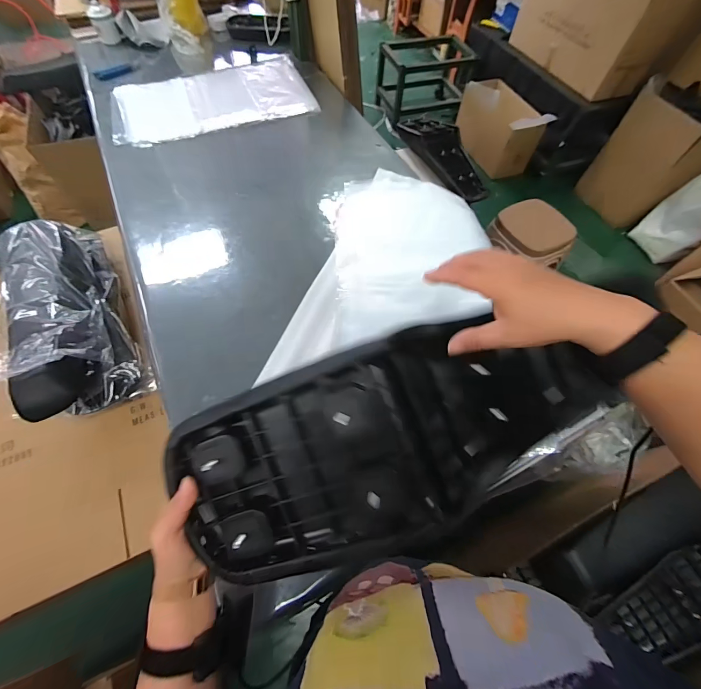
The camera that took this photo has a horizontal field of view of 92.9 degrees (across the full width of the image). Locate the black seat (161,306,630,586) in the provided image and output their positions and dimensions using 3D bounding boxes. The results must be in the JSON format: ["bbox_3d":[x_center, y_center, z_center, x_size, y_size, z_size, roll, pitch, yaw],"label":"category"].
[{"bbox_3d":[0.059,0.096,0.339,0.465,0.118,0.169,-17,63,-7],"label":"black seat"}]

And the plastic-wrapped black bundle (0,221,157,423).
[{"bbox_3d":[-0.750,-0.087,0.865,0.249,0.145,0.566,-25,65,-15],"label":"plastic-wrapped black bundle"}]

